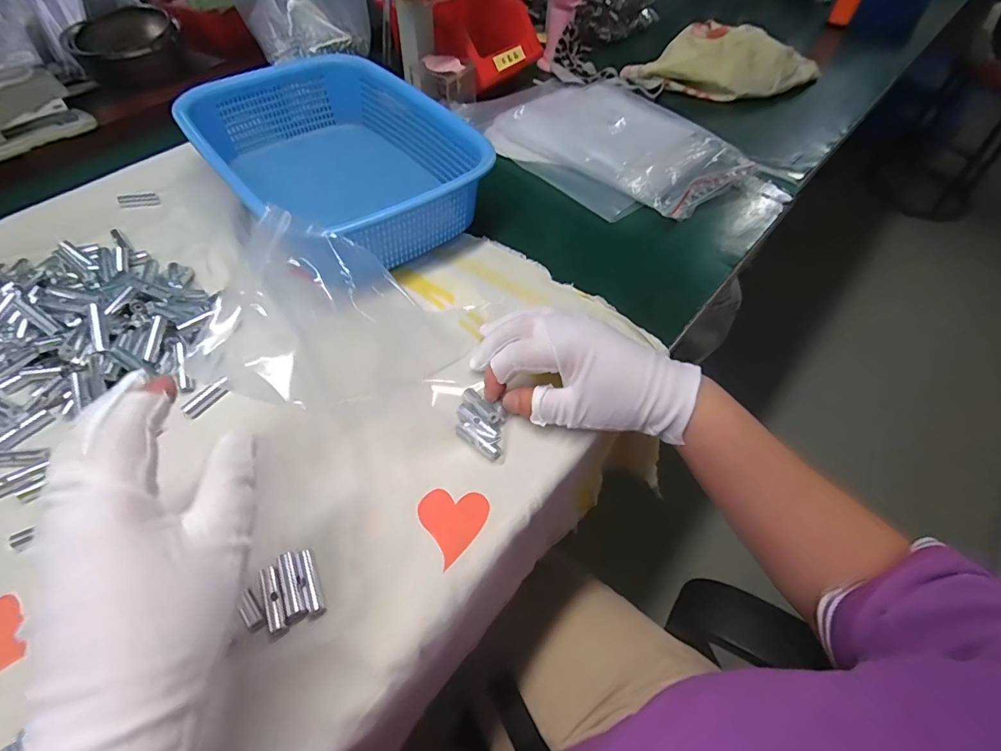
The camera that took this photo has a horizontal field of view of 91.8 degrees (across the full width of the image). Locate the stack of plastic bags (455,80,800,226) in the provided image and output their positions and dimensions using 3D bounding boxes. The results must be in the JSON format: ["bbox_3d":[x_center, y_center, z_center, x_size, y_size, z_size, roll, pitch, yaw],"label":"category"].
[{"bbox_3d":[0.125,-0.284,0.561,0.222,0.031,0.358,-32,61,-23],"label":"stack of plastic bags"}]

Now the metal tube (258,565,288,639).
[{"bbox_3d":[-0.125,0.123,0.266,0.009,0.005,0.037,-21,58,-16],"label":"metal tube"}]

